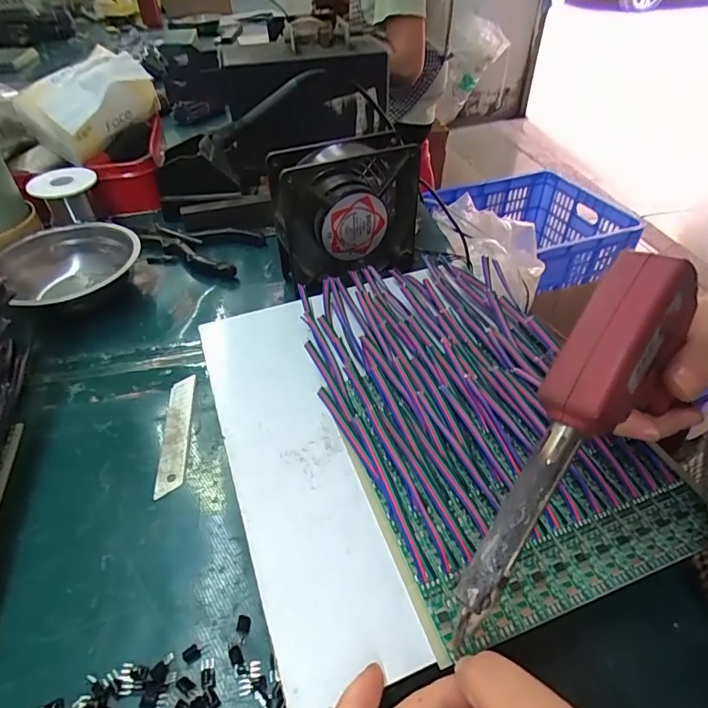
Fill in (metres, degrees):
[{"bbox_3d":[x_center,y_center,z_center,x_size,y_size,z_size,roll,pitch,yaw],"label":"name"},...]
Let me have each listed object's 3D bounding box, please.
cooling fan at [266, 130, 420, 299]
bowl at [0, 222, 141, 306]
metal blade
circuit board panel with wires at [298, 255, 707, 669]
[{"bbox_3d":[-0.007,-0.123,0.415,0.122,0.115,0.052,-20,46,-18],"label":"cooling fan"},{"bbox_3d":[-0.255,-0.073,0.429,0.117,0.044,0.114,-1,43,1],"label":"bowl"},{"bbox_3d":[-0.122,0.052,0.322,0.016,0.004,0.096,-7,44,-5],"label":"metal blade"},{"bbox_3d":[0.064,0.017,0.292,0.154,0.028,0.260,-16,49,-13],"label":"circuit board panel with wires"}]

